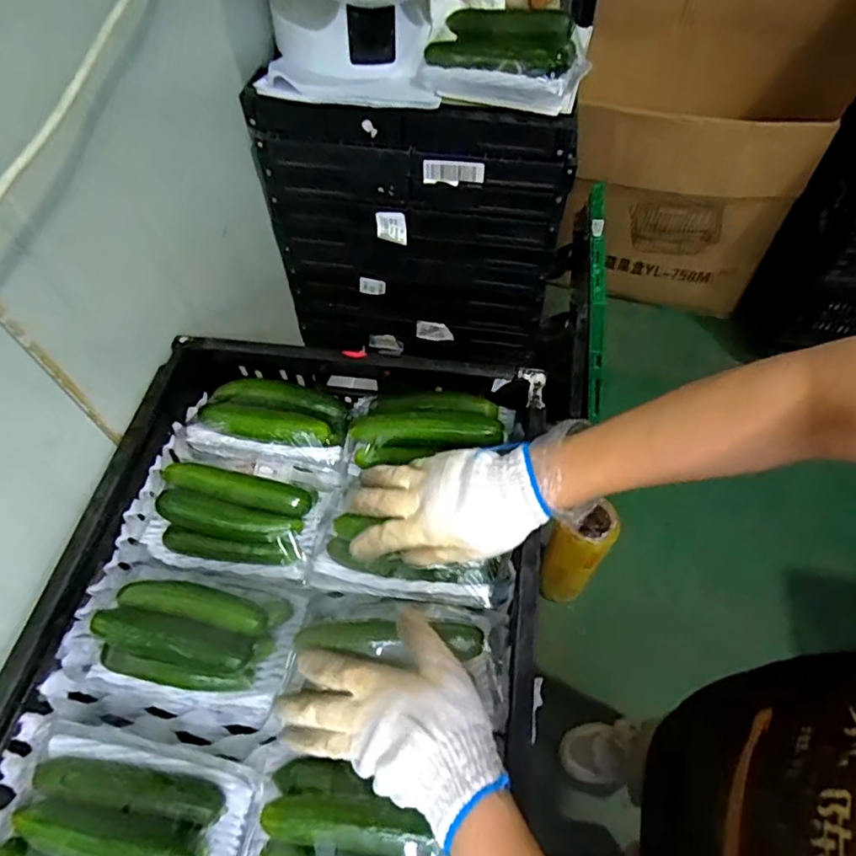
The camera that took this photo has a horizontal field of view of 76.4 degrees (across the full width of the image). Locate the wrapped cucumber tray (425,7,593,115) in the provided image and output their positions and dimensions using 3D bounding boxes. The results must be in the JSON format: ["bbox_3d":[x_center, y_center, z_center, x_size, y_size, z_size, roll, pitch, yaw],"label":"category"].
[{"bbox_3d":[0.091,-0.429,0.625,0.171,0.069,0.094,18,60,14],"label":"wrapped cucumber tray"}]

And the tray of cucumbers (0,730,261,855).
[{"bbox_3d":[-0.218,0.284,0.387,0.168,0.063,0.102,8,58,8],"label":"tray of cucumbers"}]

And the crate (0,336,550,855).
[{"bbox_3d":[-0.119,0.189,0.439,0.388,0.087,0.575,7,58,7],"label":"crate"}]

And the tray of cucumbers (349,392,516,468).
[{"bbox_3d":[0.006,-0.007,0.544,0.159,0.042,0.070,-7,57,0],"label":"tray of cucumbers"}]

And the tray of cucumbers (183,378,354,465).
[{"bbox_3d":[-0.169,-0.014,0.579,0.165,0.044,0.087,5,57,5],"label":"tray of cucumbers"}]

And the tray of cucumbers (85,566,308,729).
[{"bbox_3d":[-0.205,0.174,0.464,0.171,0.070,0.114,8,58,8],"label":"tray of cucumbers"}]

